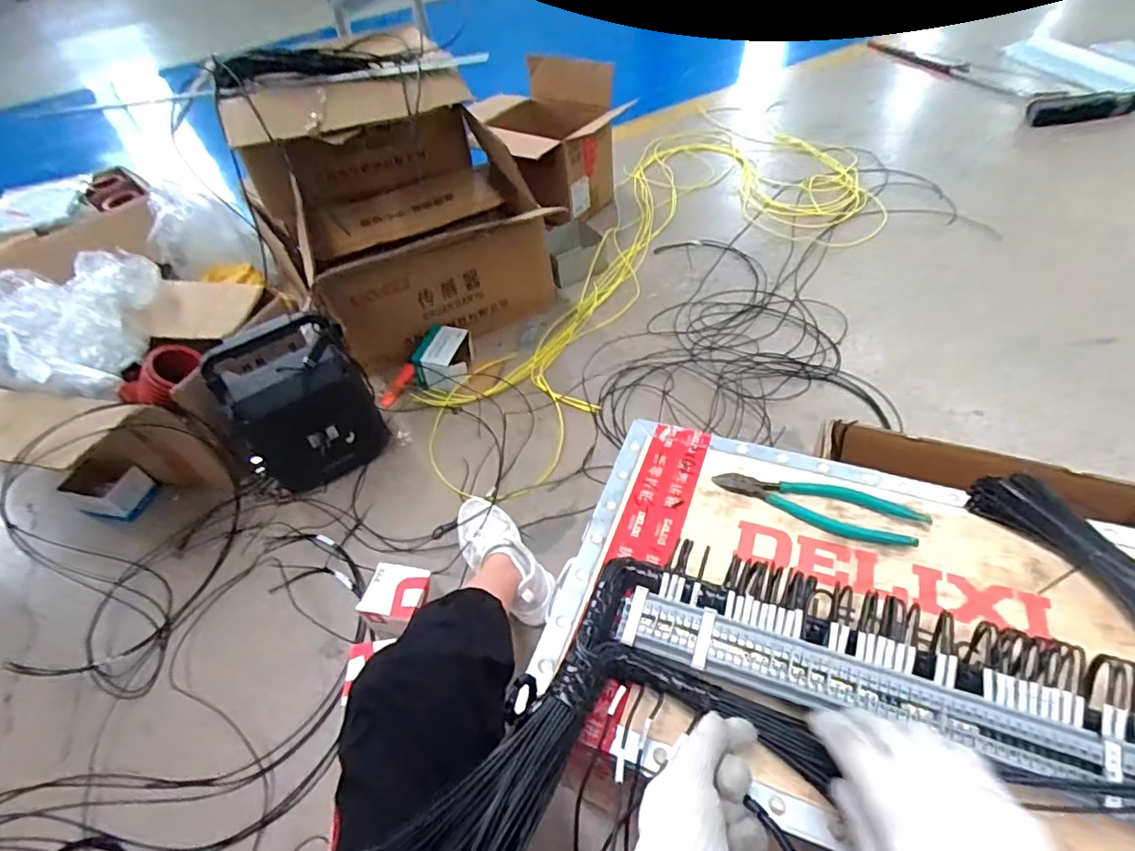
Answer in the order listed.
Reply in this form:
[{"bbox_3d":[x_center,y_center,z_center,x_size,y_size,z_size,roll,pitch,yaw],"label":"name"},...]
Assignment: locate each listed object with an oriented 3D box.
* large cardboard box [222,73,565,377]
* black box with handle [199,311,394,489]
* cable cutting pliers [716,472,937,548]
[{"bbox_3d":[-0.388,-0.484,1.326,0.581,0.467,0.436,-22,49,-15],"label":"large cardboard box"},{"bbox_3d":[-0.486,-0.036,1.034,0.231,0.299,0.123,-31,52,-23],"label":"black box with handle"},{"bbox_3d":[0.234,0.073,0.534,0.180,0.013,0.051,17,52,21],"label":"cable cutting pliers"}]

